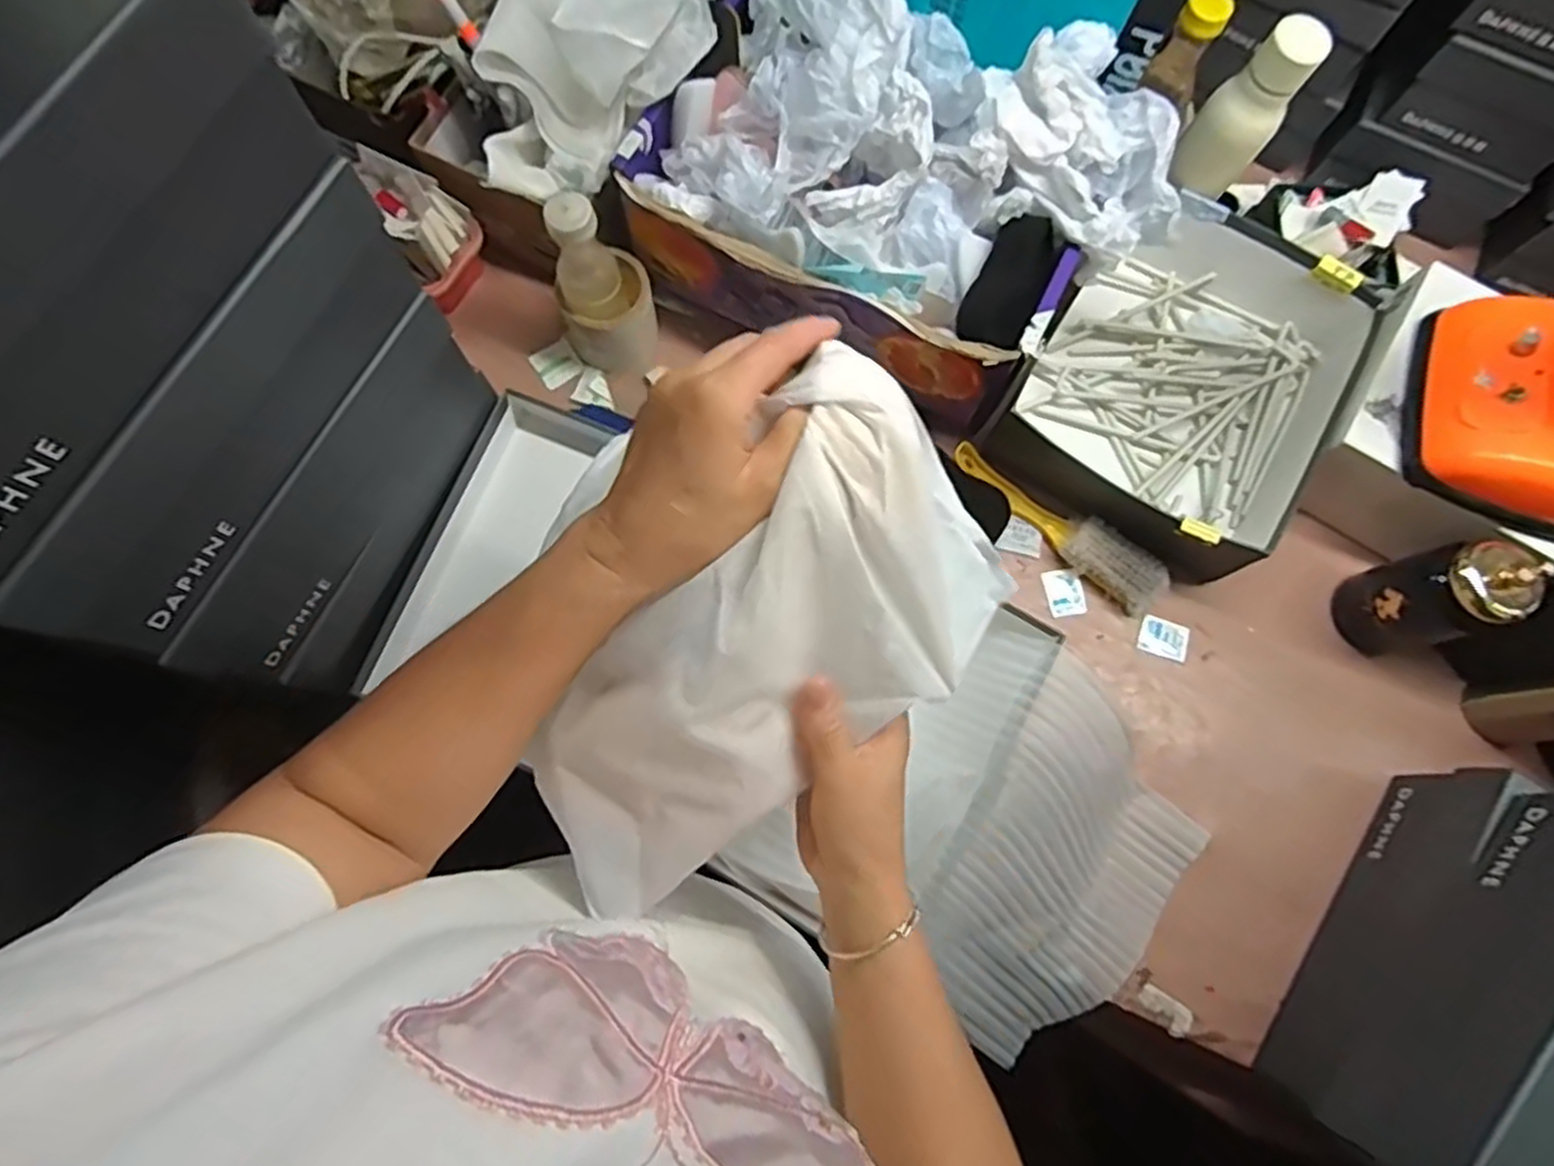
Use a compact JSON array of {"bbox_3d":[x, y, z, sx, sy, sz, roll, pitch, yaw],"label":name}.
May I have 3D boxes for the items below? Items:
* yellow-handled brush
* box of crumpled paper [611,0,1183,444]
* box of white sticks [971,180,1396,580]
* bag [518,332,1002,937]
[{"bbox_3d":[0.271,-0.059,0.732,0.227,0.034,0.049,41,78,9],"label":"yellow-handled brush"},{"bbox_3d":[0.105,-0.356,0.688,0.422,0.197,0.286,32,77,7],"label":"box of crumpled paper"},{"bbox_3d":[0.394,-0.194,0.738,0.267,0.090,0.334,31,77,6],"label":"box of white sticks"},{"bbox_3d":[0.001,0.042,0.360,0.139,0.124,0.269,39,78,8],"label":"bag"}]

